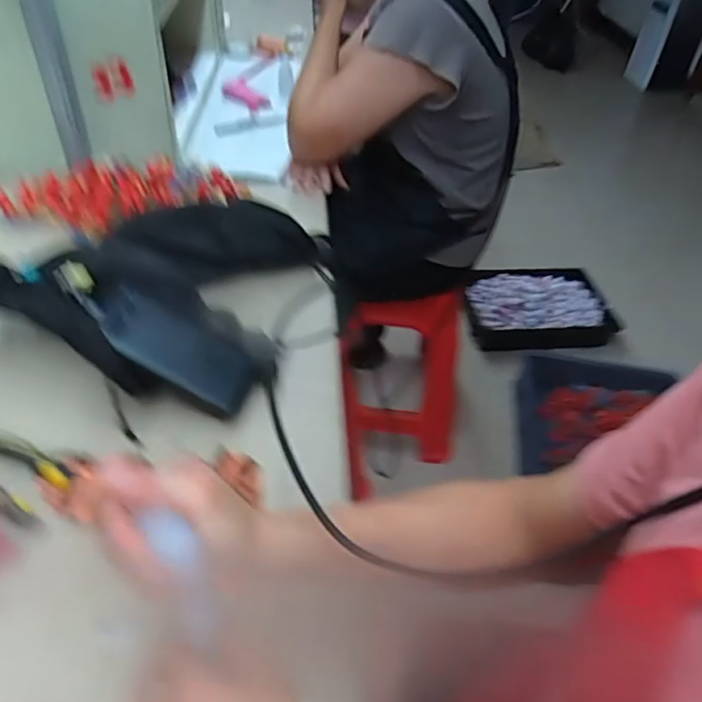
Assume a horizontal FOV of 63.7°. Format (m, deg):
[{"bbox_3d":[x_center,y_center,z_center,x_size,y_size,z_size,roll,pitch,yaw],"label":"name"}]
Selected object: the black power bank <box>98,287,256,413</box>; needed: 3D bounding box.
[{"bbox_3d":[-0.167,-0.003,0.553,0.149,0.015,0.070,33,43,-14],"label":"black power bank"}]

